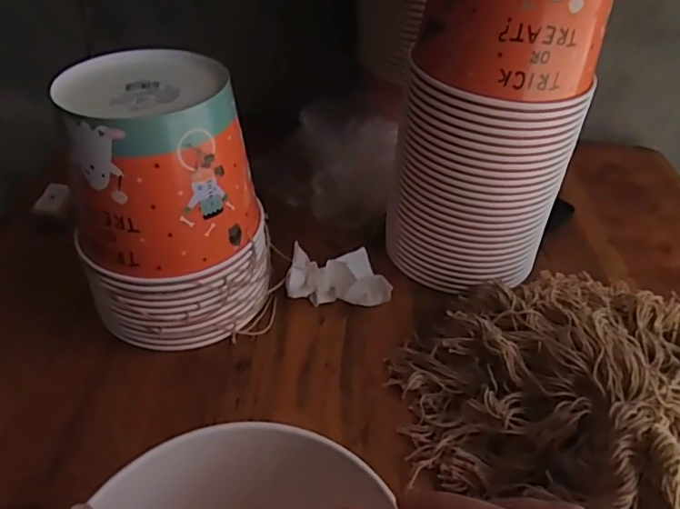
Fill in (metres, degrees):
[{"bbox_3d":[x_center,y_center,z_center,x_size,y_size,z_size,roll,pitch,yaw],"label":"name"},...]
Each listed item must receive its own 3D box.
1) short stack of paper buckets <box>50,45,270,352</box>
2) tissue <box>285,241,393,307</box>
[{"bbox_3d":[-0.142,-0.041,0.484,0.143,0.222,0.137,-6,41,-9],"label":"short stack of paper buckets"},{"bbox_3d":[0.002,0.011,0.550,0.096,0.064,0.064,5,41,3],"label":"tissue"}]

